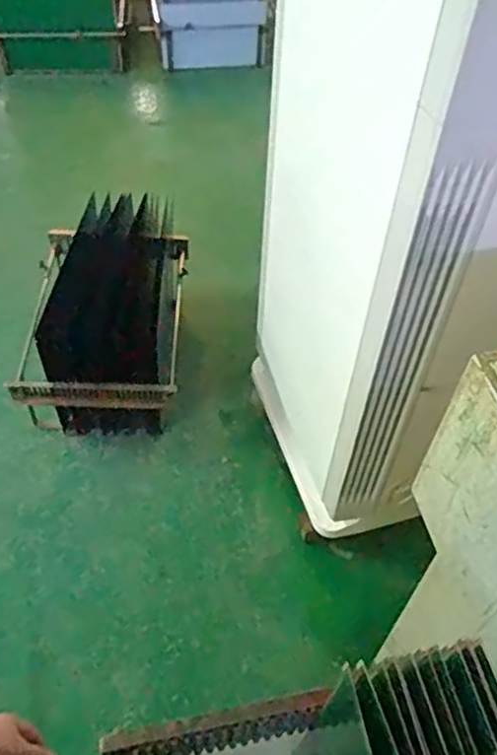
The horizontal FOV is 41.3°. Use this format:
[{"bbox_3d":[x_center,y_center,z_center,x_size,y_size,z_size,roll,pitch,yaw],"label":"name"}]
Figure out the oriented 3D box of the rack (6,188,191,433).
[{"bbox_3d":[-0.406,-0.167,1.885,0.420,0.449,0.591,2,51,-2],"label":"rack"}]

